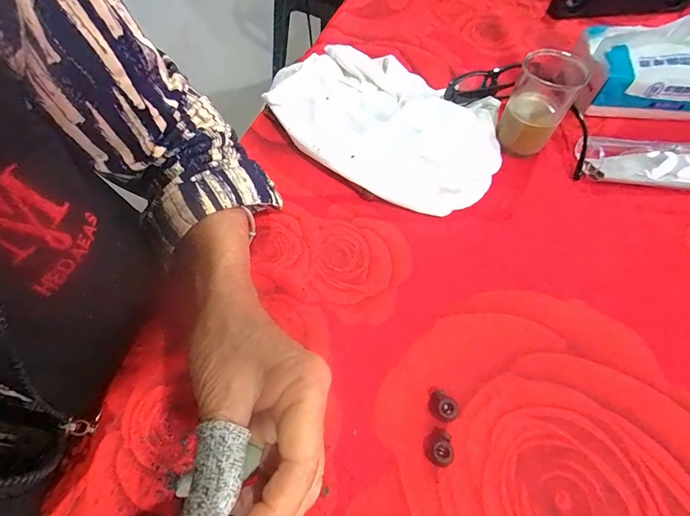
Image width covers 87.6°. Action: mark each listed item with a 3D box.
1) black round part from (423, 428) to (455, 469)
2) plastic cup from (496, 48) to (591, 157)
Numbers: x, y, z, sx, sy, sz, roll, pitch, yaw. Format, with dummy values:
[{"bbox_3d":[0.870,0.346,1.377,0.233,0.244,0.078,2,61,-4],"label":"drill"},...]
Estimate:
[{"bbox_3d":[0.057,0.116,0.221,0.015,0.010,0.021,1,58,0],"label":"black round part"},{"bbox_3d":[0.180,-0.142,0.339,0.053,0.076,0.053,0,58,0],"label":"plastic cup"}]

